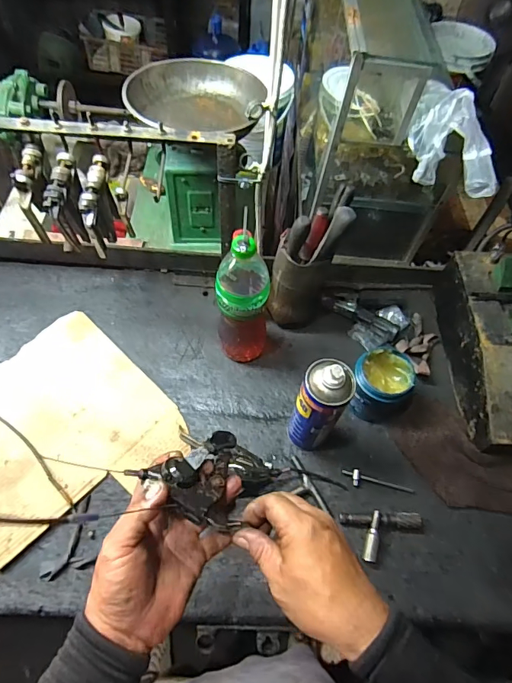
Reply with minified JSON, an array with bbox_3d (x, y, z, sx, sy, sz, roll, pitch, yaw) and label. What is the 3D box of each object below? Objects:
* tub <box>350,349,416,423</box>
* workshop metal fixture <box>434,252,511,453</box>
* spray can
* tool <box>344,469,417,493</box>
[{"bbox_3d":[0.203,0.075,0.703,0.092,0.099,0.093,2,59,-4],"label":"tub"},{"bbox_3d":[0.440,0.007,0.726,0.178,0.139,0.338,3,59,-3],"label":"workshop metal fixture"},{"bbox_3d":[0.086,0.097,0.614,0.061,0.229,0.060,2,59,-4],"label":"spray can"},{"bbox_3d":[0.190,0.217,0.668,0.110,0.012,0.023,9,61,2],"label":"tool"}]

